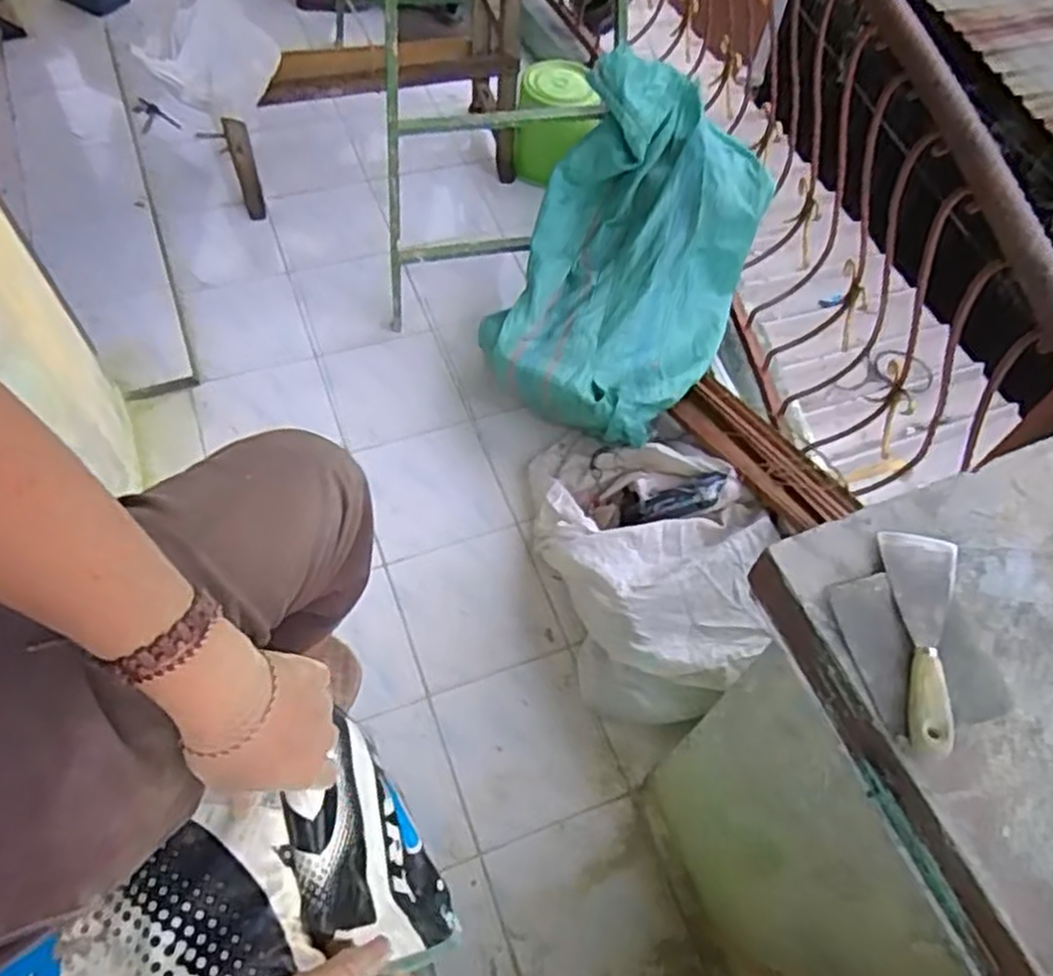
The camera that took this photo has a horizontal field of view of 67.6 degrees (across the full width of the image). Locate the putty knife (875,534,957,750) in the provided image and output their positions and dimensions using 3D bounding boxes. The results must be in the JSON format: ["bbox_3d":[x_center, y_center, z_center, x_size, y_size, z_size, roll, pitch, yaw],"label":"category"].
[{"bbox_3d":[0.345,0.126,0.672,0.066,0.032,0.198,9,59,1],"label":"putty knife"}]

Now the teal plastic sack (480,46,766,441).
[{"bbox_3d":[0.244,-0.524,1.725,0.478,0.262,0.845,19,85,-16],"label":"teal plastic sack"}]

